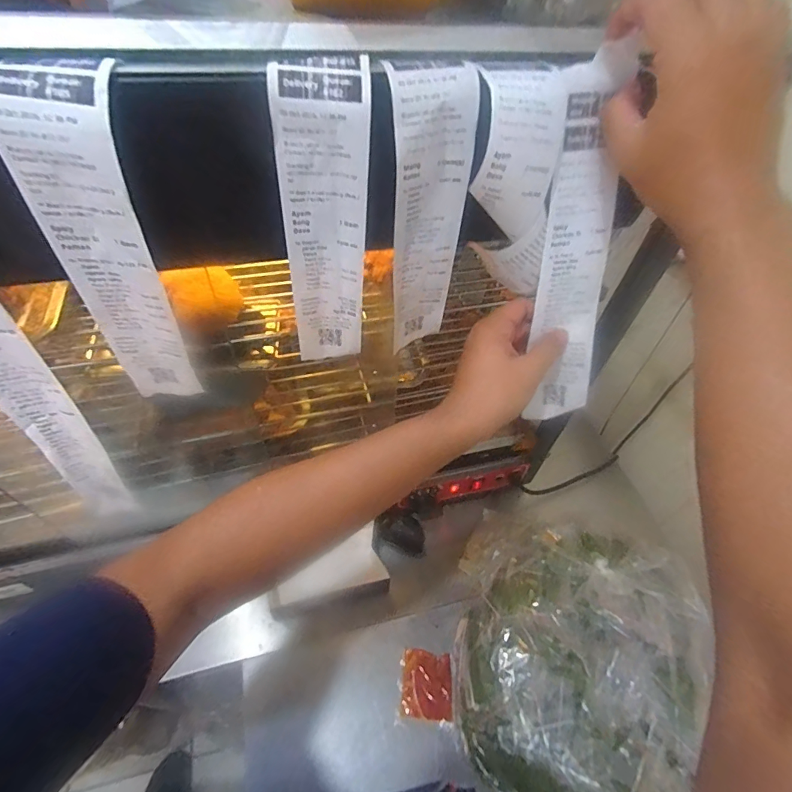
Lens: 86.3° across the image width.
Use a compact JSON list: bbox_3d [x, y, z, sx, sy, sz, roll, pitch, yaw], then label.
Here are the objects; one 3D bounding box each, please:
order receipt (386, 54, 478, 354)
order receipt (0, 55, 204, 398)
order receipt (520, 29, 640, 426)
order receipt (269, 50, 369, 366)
[{"bbox_3d":[0.021,-0.120,0.327,0.054,0.218,0.020,-18,55,-17],"label":"order receipt"},{"bbox_3d":[-0.183,-0.082,0.287,0.067,0.226,0.029,-2,52,-6],"label":"order receipt"},{"bbox_3d":[0.137,-0.097,0.326,0.048,0.264,0.030,-15,31,-16],"label":"order receipt"},{"bbox_3d":[-0.051,-0.112,0.314,0.051,0.220,0.024,0,52,-7],"label":"order receipt"}]

